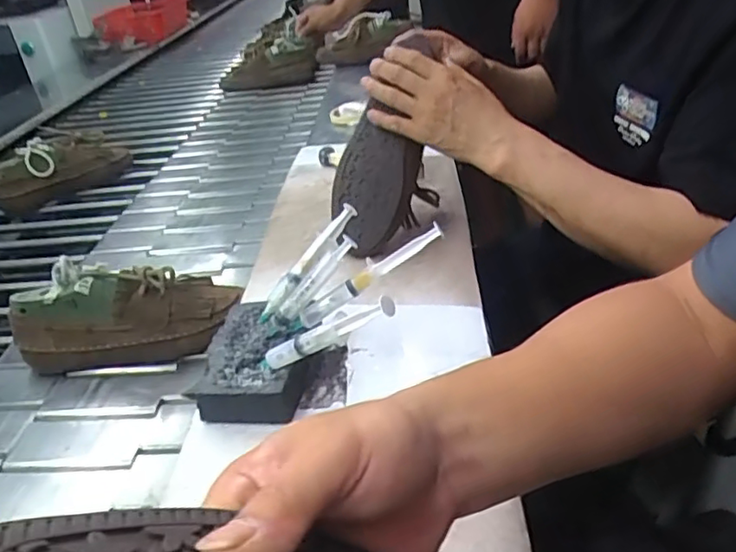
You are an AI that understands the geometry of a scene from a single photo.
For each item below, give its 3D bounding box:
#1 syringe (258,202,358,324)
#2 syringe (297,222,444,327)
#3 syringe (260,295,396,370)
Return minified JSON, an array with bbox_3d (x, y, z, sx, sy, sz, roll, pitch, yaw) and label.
[{"bbox_3d":[-0.058,-0.014,0.573,0.015,0.016,0.138,27,73,42],"label":"syringe"},{"bbox_3d":[-0.002,0.000,0.515,0.147,0.020,0.017,-34,30,12],"label":"syringe"},{"bbox_3d":[-0.035,0.044,0.460,0.142,0.022,0.012,-28,19,33],"label":"syringe"}]

